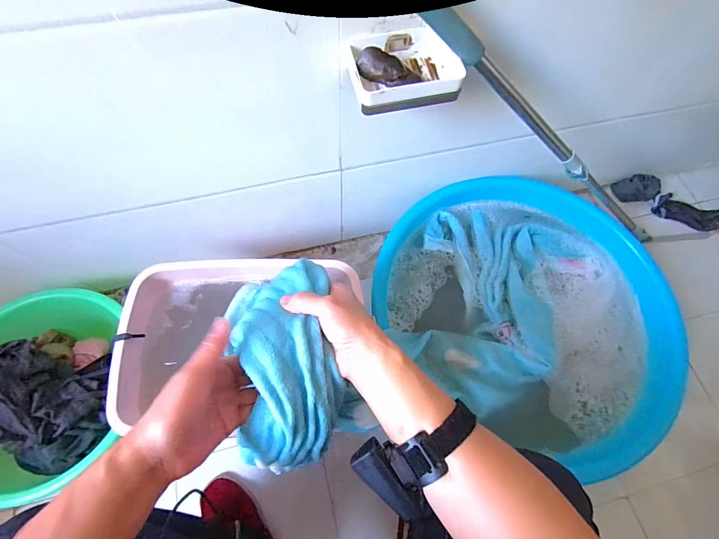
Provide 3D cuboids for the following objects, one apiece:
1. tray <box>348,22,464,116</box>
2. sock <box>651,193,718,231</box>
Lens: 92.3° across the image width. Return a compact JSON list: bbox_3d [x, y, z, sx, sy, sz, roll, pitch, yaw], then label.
[{"bbox_3d":[0.057,-0.251,0.436,0.137,0.042,0.096,-19,72,-9],"label":"tray"},{"bbox_3d":[0.892,-0.154,0.933,0.177,0.049,0.068,27,69,8],"label":"sock"}]

